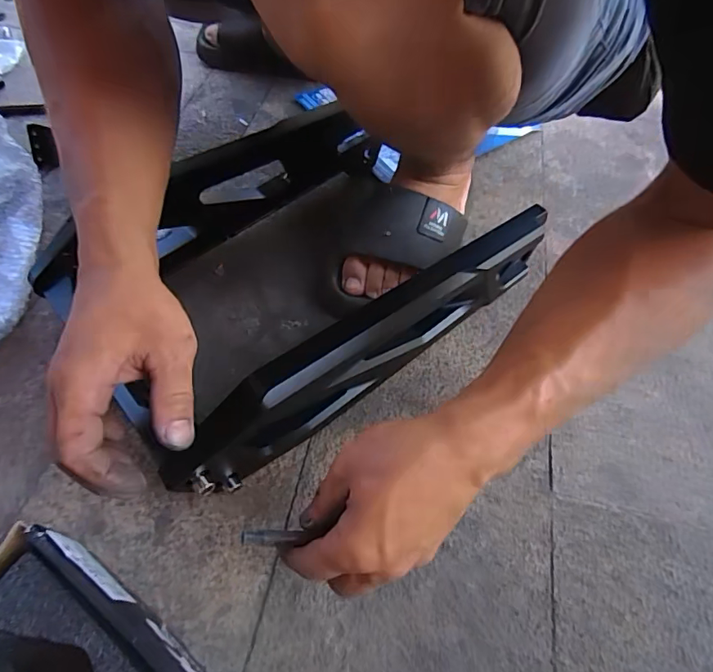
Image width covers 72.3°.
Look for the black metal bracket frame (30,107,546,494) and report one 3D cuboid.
[{"bbox_3d":[-0.052,-0.072,0.444,0.383,0.089,0.258,-33,63,-23],"label":"black metal bracket frame"}]

